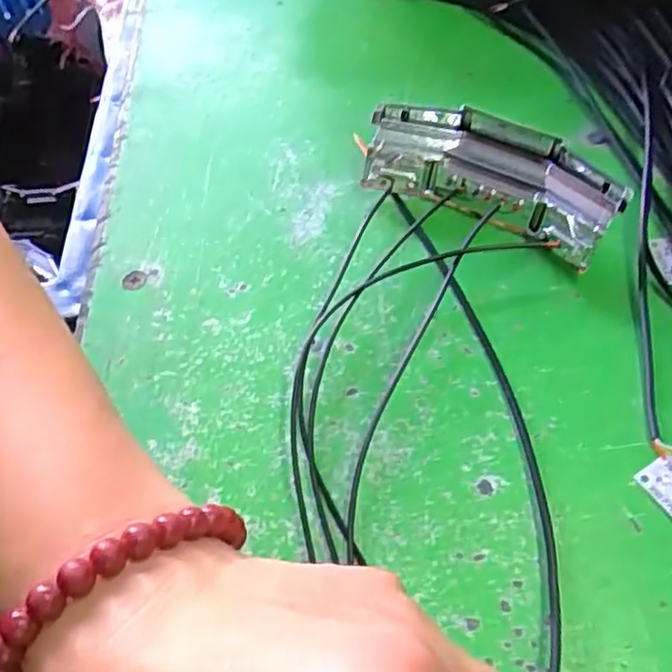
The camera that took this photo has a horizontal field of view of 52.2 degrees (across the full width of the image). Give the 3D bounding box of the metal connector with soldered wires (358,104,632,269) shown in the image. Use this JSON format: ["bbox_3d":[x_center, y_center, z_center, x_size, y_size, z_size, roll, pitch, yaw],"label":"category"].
[{"bbox_3d":[0.061,-0.062,0.267,0.094,0.029,0.040,26,63,20],"label":"metal connector with soldered wires"}]

